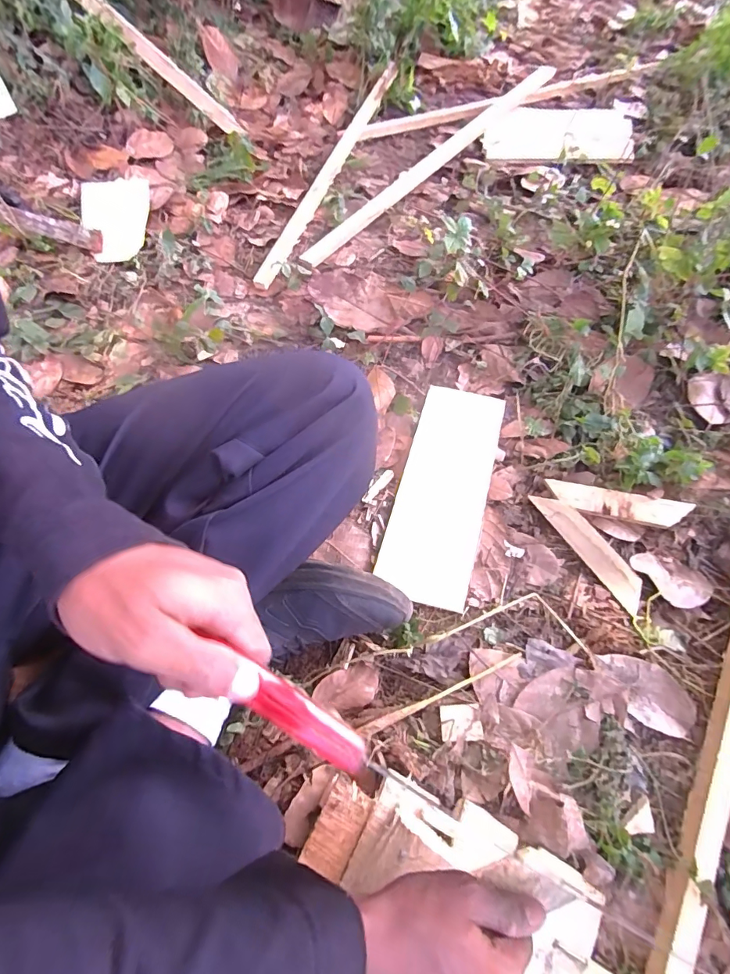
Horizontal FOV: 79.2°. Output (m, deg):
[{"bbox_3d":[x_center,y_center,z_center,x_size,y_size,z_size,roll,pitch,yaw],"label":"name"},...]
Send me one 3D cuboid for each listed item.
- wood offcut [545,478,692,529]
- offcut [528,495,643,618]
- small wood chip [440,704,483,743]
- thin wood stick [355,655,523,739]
[{"bbox_3d":[0.304,0.020,0.537,0.153,0.011,0.034,11,77,19],"label":"wood offcut"},{"bbox_3d":[0.260,0.065,0.510,0.032,0.015,0.160,-27,63,-13],"label":"offcut"},{"bbox_3d":[0.094,0.232,0.434,0.039,0.004,0.031,-1,61,0],"label":"small wood chip"},{"bbox_3d":[0.079,0.210,0.452,0.183,0.009,0.011,-22,63,-11],"label":"thin wood stick"}]

